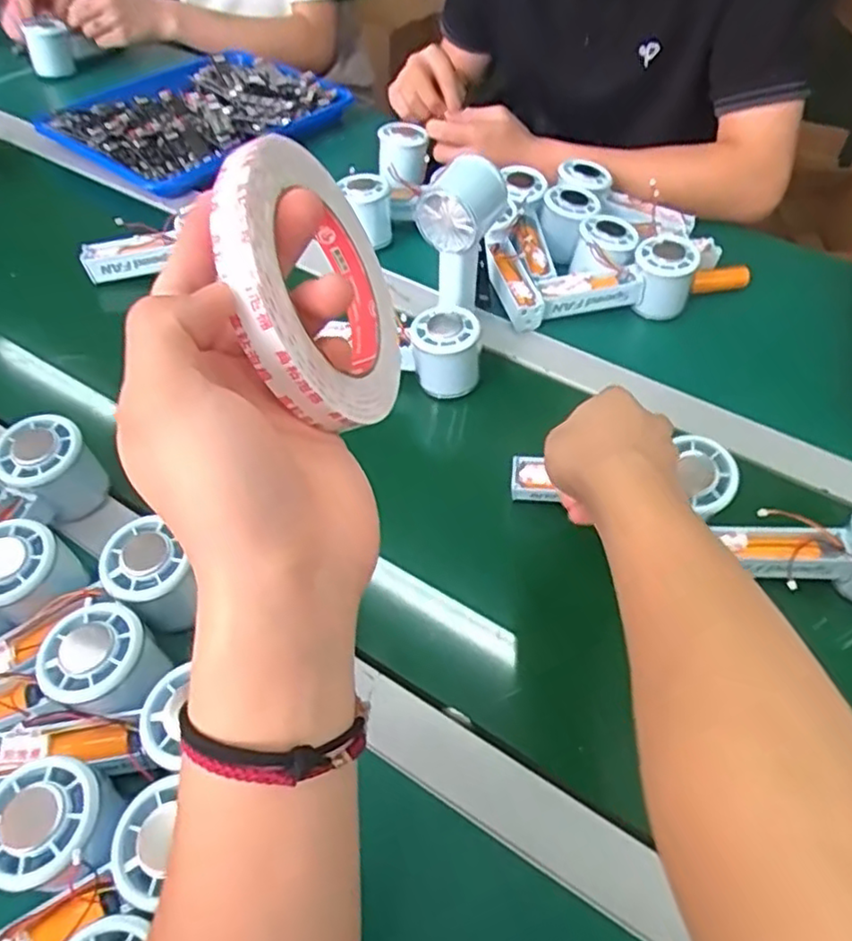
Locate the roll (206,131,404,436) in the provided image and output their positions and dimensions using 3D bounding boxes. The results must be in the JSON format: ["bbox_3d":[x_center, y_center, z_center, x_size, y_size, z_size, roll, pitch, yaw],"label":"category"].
[{"bbox_3d":[-0.041,-0.070,0.272,0.014,0.106,0.103,-12,61,26],"label":"roll"}]

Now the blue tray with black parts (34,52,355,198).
[{"bbox_3d":[-0.285,-0.438,0.831,0.240,0.047,0.312,30,57,19],"label":"blue tray with black parts"}]

